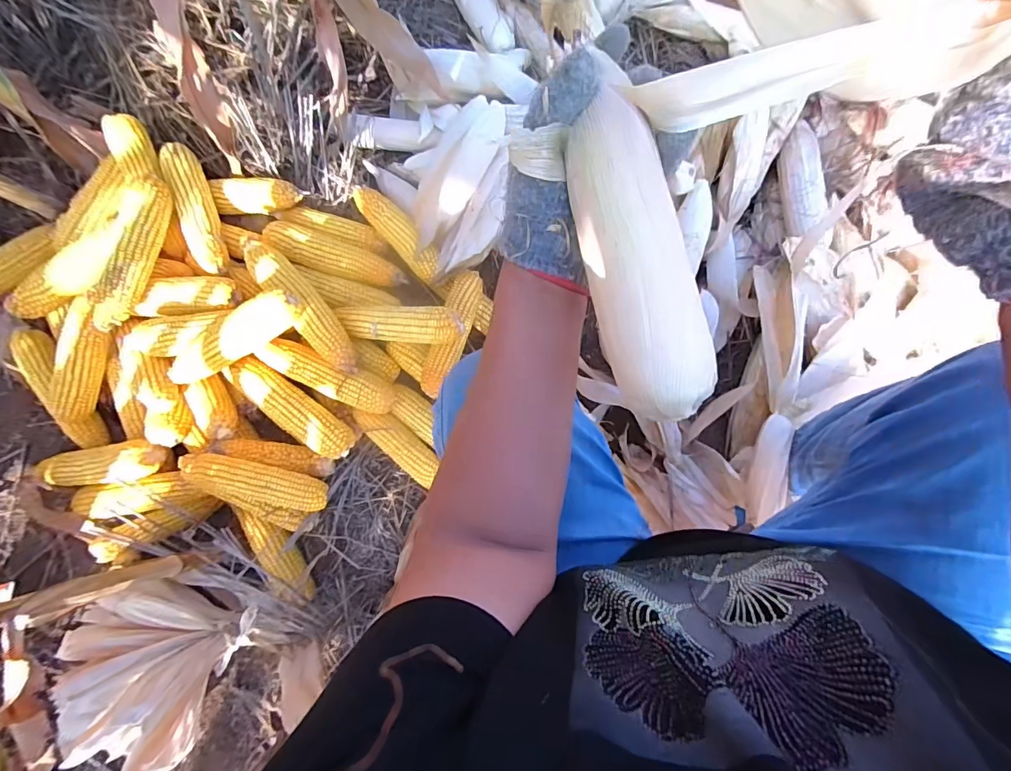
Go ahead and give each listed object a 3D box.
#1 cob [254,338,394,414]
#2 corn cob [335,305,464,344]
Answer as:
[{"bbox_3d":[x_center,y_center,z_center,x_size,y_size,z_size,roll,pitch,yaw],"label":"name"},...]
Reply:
[{"bbox_3d":[-0.276,-0.015,0.712,0.208,0.045,0.056,24,87,-9],"label":"cob"},{"bbox_3d":[-0.167,-0.097,0.701,0.211,0.042,0.056,6,84,8],"label":"corn cob"}]

